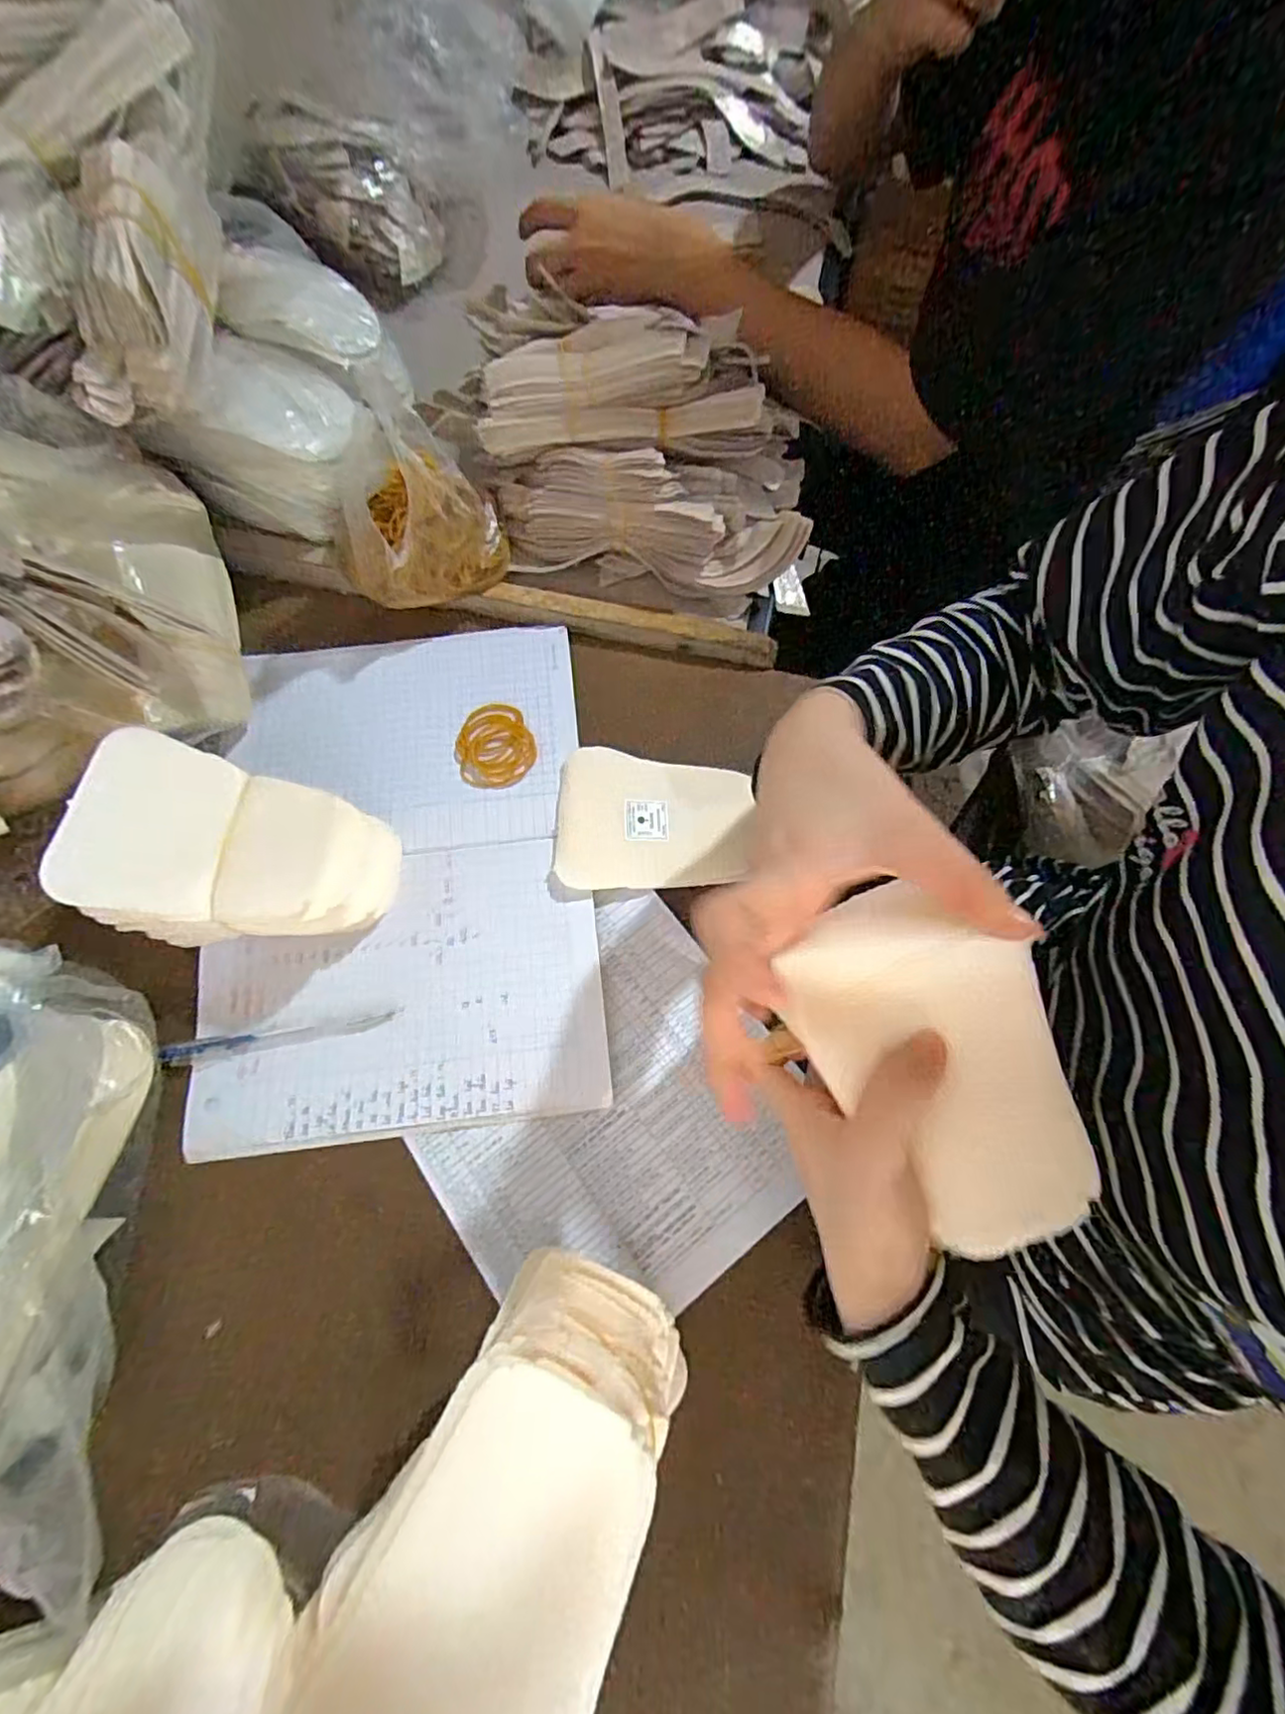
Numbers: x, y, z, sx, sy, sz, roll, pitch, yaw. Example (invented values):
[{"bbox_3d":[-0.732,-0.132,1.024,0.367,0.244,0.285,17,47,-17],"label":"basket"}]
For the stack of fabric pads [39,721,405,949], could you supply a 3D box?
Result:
[{"bbox_3d":[-0.230,0.005,0.371,0.146,0.095,0.102,14,73,6],"label":"stack of fabric pads"}]

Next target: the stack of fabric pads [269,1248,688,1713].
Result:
[{"bbox_3d":[-0.056,0.277,0.277,0.108,0.099,0.166,23,74,9],"label":"stack of fabric pads"}]

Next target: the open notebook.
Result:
[{"bbox_3d":[-0.161,-0.002,0.421,0.244,0.010,0.345,-6,72,-1],"label":"open notebook"}]

